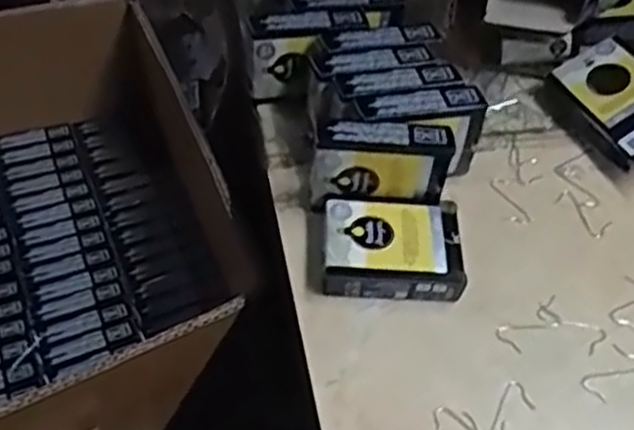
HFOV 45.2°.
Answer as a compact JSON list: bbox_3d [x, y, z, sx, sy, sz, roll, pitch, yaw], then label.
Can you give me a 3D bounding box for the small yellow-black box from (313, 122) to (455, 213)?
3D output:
[{"bbox_3d":[0.035,-0.022,0.418,0.072,0.058,0.019,-1,48,-5],"label":"small yellow-black box"}]

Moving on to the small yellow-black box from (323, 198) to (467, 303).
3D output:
[{"bbox_3d":[0.040,0.019,0.407,0.073,0.024,0.053,1,48,-4],"label":"small yellow-black box"}]

